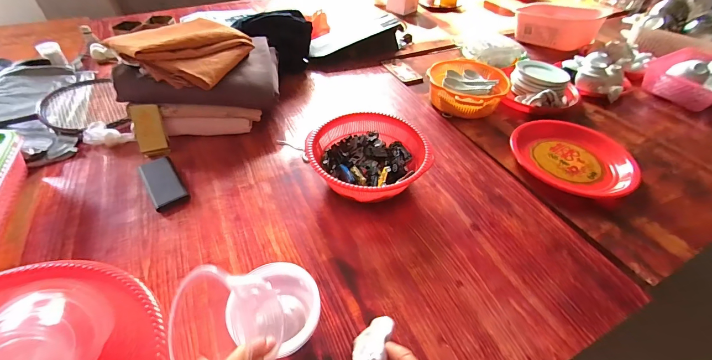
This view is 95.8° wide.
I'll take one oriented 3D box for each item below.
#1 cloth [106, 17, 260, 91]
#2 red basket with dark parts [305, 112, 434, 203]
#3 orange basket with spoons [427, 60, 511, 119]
[{"bbox_3d":[-0.396,-0.305,0.735,0.246,0.071,0.238,14,45,11],"label":"cloth"},{"bbox_3d":[0.023,-0.043,0.664,0.226,0.094,0.223,1,44,-1],"label":"red basket with dark parts"},{"bbox_3d":[0.296,-0.251,0.874,0.205,0.071,0.237,18,48,16],"label":"orange basket with spoons"}]

